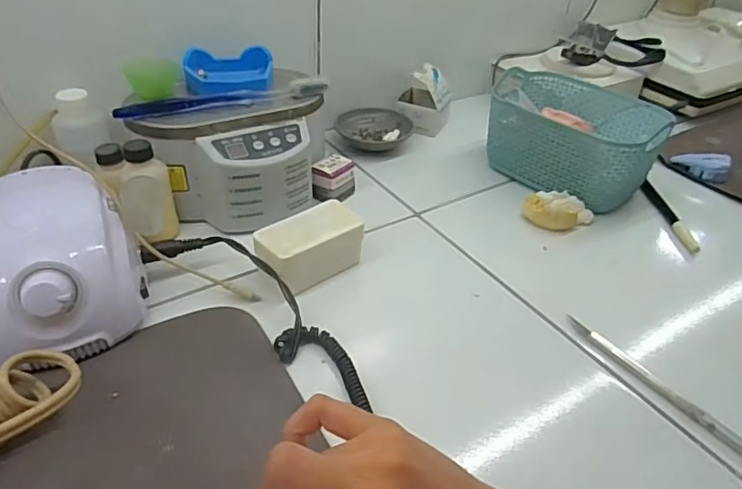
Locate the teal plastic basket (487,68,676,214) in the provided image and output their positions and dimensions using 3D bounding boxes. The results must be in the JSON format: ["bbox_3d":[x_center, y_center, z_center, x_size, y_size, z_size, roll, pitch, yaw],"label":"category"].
[{"bbox_3d":[0.212,-0.114,0.591,0.161,0.083,0.124,31,45,32],"label":"teal plastic basket"}]

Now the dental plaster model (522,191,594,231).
[{"bbox_3d":[0.181,-0.032,0.542,0.055,0.023,0.049,29,44,30],"label":"dental plaster model"}]

